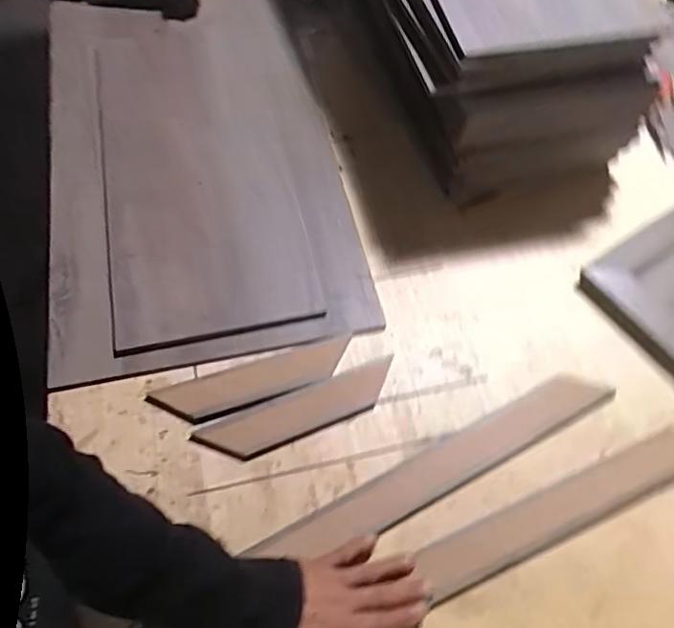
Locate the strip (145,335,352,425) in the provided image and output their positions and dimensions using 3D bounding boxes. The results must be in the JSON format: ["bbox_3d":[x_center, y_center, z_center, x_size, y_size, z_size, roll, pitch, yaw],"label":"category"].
[{"bbox_3d":[-0.087,0.074,0.650,0.212,0.007,0.050,-17,61,-10],"label":"strip"}]

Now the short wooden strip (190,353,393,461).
[{"bbox_3d":[-0.037,0.104,0.635,0.214,0.008,0.049,-21,62,-12],"label":"short wooden strip"}]

